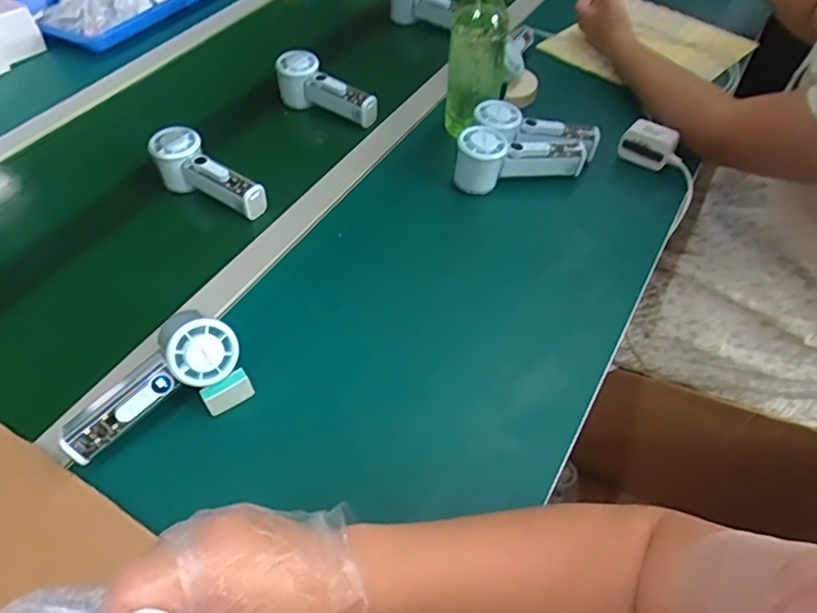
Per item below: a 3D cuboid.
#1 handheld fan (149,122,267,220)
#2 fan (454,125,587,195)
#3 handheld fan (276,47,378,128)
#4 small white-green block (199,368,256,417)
[{"bbox_3d":[-0.236,-0.154,0.670,0.151,0.056,0.056,32,58,25],"label":"handheld fan"},{"bbox_3d":[0.130,-0.174,0.694,0.158,0.067,0.048,-4,49,-18],"label":"fan"},{"bbox_3d":[-0.115,-0.296,0.789,0.148,0.059,0.057,32,58,25],"label":"handheld fan"},{"bbox_3d":[-0.155,0.075,0.497,0.042,0.028,0.012,-33,25,-20],"label":"small white-green block"}]

